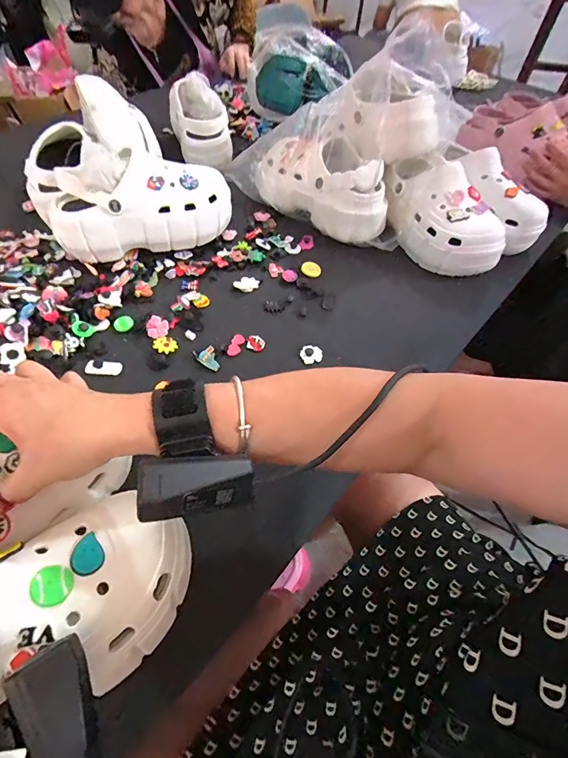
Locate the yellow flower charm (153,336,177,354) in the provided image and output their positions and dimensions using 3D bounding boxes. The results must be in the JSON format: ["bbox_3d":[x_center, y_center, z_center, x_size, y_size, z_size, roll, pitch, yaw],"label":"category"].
[{"bbox_3d":[-0.149,-0.042,0.478,0.026,0.006,0.026,2,54,-3],"label":"yellow flower charm"}]

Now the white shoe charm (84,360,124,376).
[{"bbox_3d":[-0.215,-0.013,0.455,0.041,0.004,0.018,1,54,-4],"label":"white shoe charm"}]

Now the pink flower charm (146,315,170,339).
[{"bbox_3d":[-0.162,-0.065,0.490,0.028,0.009,0.029,25,77,-2],"label":"pink flower charm"}]

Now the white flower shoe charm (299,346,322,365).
[{"bbox_3d":[0.035,-0.030,0.483,0.028,0.007,0.025,11,54,4],"label":"white flower shoe charm"}]

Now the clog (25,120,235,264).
[{"bbox_3d":[-0.202,-0.252,0.550,0.253,0.117,0.106,-7,55,-9],"label":"clog"}]

